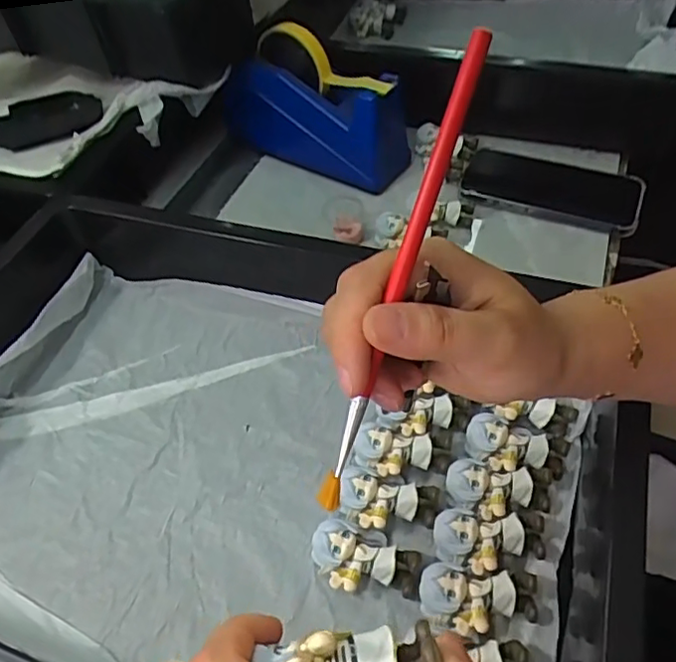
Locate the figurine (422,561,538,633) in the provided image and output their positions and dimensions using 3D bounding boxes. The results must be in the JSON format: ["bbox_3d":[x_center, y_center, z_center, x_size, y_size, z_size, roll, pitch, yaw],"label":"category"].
[{"bbox_3d":[0.078,0.150,0.331,0.063,0.022,0.033,2,50,4],"label":"figurine"}]

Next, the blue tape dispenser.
[{"bbox_3d":[-0.021,-0.233,0.618,0.185,0.126,0.074,23,54,20],"label":"blue tape dispenser"}]

